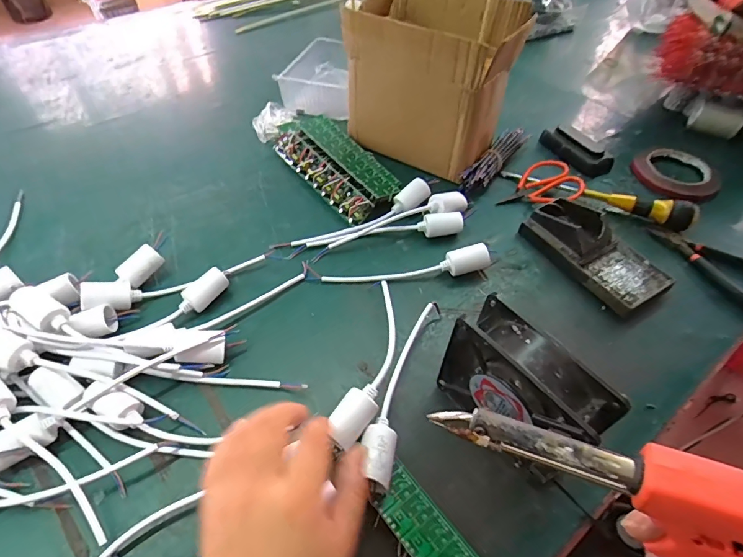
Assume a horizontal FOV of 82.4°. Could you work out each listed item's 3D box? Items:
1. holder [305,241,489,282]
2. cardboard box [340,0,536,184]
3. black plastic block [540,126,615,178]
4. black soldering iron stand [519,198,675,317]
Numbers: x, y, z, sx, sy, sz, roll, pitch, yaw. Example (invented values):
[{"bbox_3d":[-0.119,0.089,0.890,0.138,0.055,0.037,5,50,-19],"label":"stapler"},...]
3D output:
[{"bbox_3d":[0.031,-0.016,0.474,0.210,0.035,0.039,-5,52,-6],"label":"holder"},{"bbox_3d":[0.084,-0.265,0.570,0.197,0.173,0.154,29,56,19],"label":"cardboard box"},{"bbox_3d":[0.300,-0.192,0.623,0.043,0.033,0.104,-21,55,-18],"label":"black plastic block"},{"bbox_3d":[0.256,-0.034,0.487,0.081,0.042,0.156,-24,56,-21],"label":"black soldering iron stand"}]

